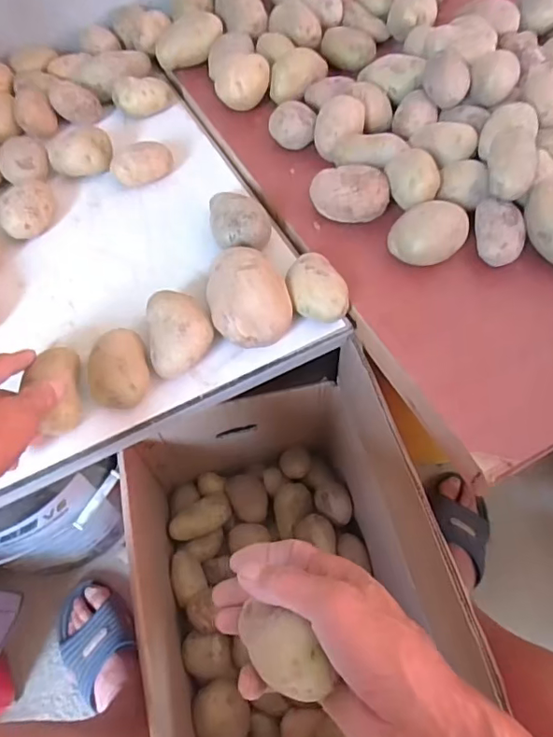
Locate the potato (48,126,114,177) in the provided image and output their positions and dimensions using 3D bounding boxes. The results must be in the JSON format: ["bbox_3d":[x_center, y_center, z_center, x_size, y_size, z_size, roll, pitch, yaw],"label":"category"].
[{"bbox_3d":[-0.225,-0.250,0.611,0.065,0.046,0.042,-2,60,-1],"label":"potato"}]

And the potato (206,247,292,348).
[{"bbox_3d":[-0.025,-0.061,0.488,0.072,0.060,0.091,-6,60,-3],"label":"potato"}]

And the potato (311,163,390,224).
[{"bbox_3d":[0.075,-0.180,0.538,0.078,0.041,0.044,7,61,5],"label":"potato"}]

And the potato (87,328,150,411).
[{"bbox_3d":[-0.138,0.001,0.469,0.048,0.042,0.072,-10,61,-5],"label":"potato"}]

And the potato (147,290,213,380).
[{"bbox_3d":[-0.086,-0.030,0.480,0.054,0.048,0.075,-7,60,-4],"label":"potato"}]

